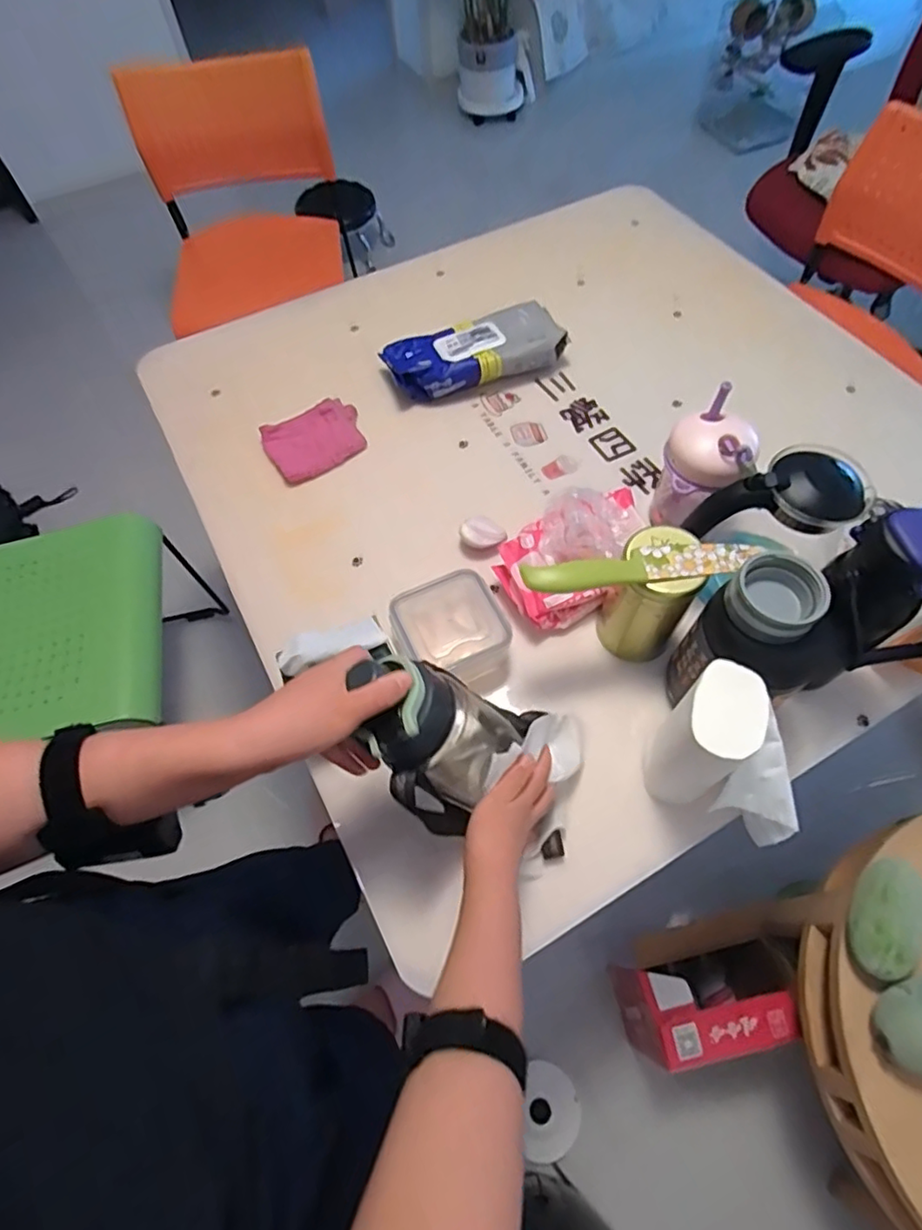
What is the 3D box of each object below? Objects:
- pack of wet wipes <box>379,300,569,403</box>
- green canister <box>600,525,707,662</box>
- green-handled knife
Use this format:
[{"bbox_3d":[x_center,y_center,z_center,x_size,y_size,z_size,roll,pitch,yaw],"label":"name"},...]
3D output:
[{"bbox_3d":[0.017,-0.389,0.893,0.255,0.061,0.129,-22,63,-9],"label":"pack of wet wipes"},{"bbox_3d":[0.194,-0.019,0.634,0.074,0.143,0.081,-1,62,2],"label":"green canister"},{"bbox_3d":[0.170,-0.047,0.566,0.225,0.016,0.035,-8,62,-2],"label":"green-handled knife"}]

